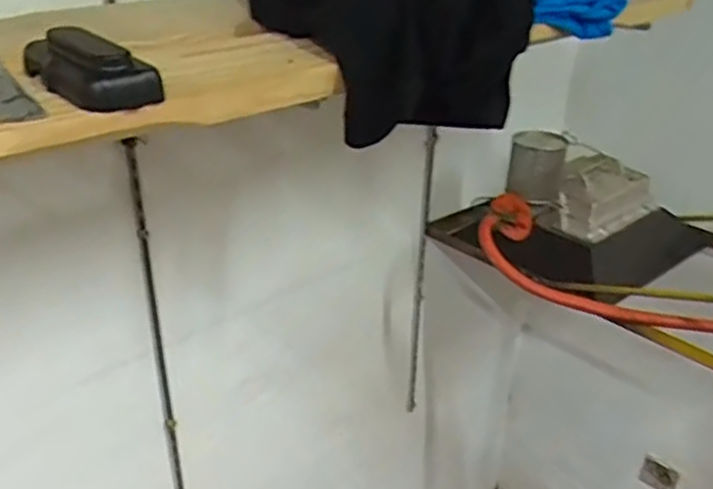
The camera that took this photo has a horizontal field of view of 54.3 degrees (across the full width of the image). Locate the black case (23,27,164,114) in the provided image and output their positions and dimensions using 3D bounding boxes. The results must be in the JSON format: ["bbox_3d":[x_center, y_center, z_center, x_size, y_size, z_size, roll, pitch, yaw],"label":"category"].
[{"bbox_3d":[-0.166,-0.111,0.426,0.048,0.031,0.098,-23,37,-37],"label":"black case"}]

